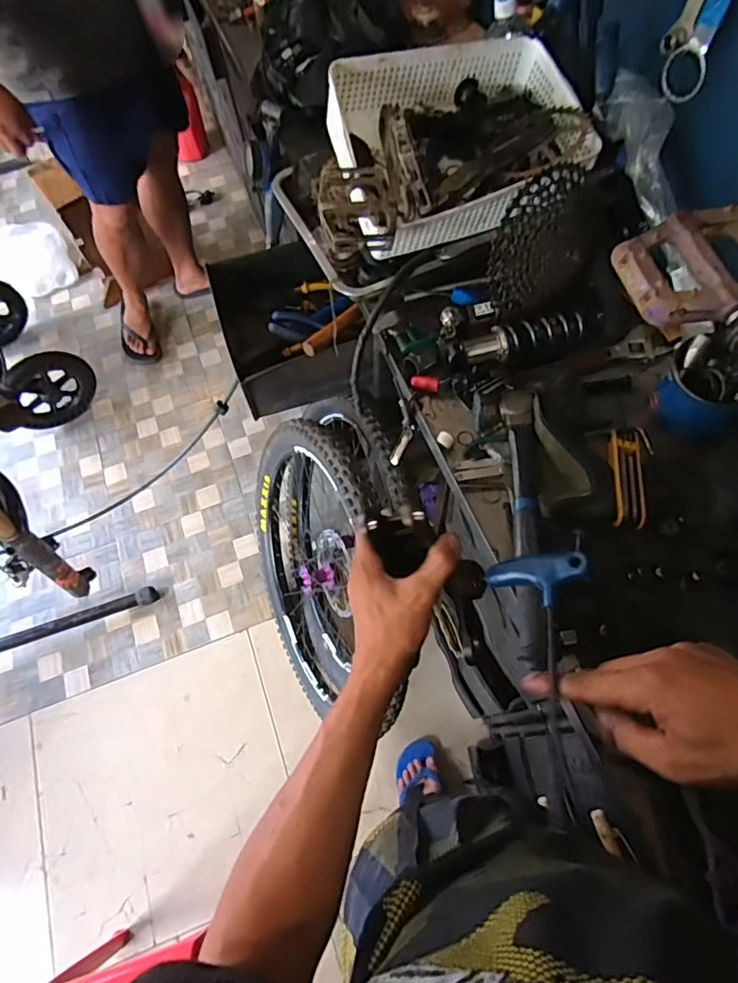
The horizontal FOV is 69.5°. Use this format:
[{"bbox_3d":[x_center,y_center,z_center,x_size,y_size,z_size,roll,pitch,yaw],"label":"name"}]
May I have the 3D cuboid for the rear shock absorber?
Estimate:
[{"bbox_3d":[0.220,-0.208,0.743,0.233,0.052,0.056,-13,65,-3],"label":"rear shock absorber"}]

